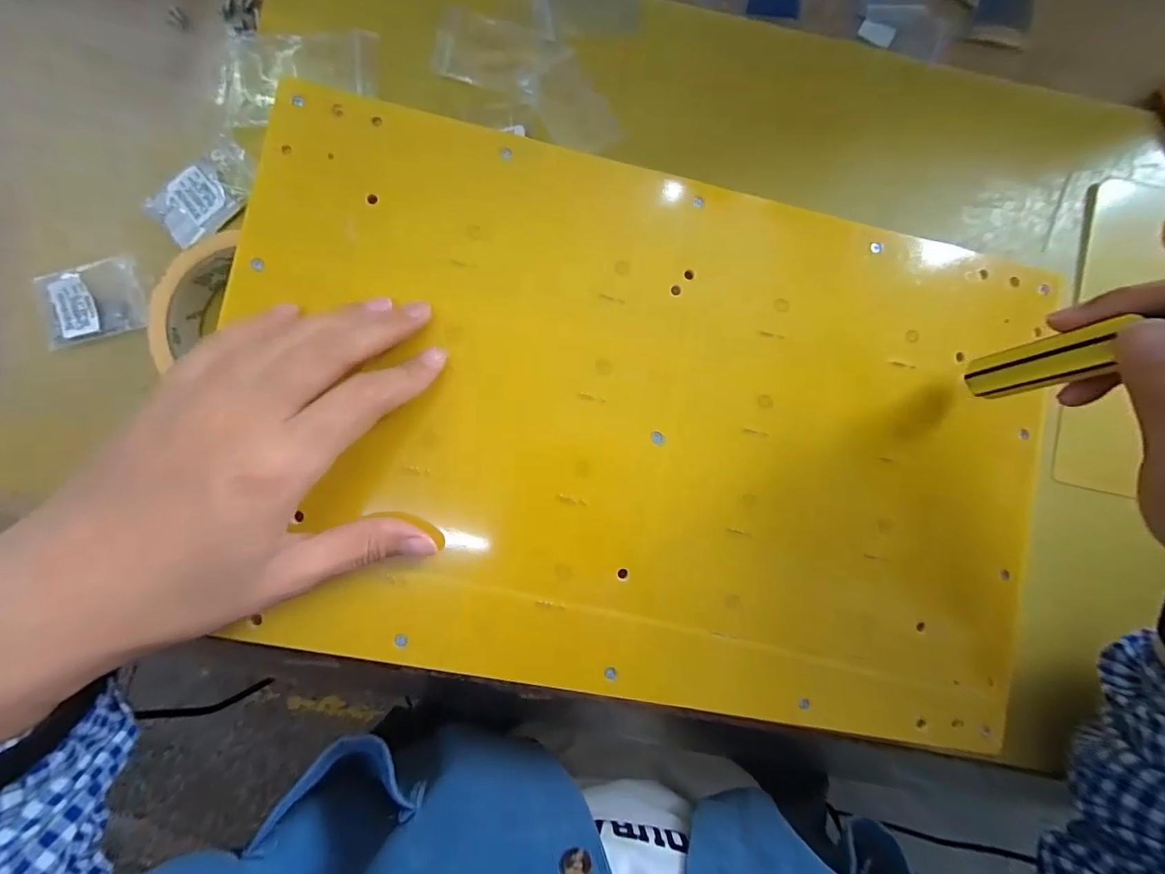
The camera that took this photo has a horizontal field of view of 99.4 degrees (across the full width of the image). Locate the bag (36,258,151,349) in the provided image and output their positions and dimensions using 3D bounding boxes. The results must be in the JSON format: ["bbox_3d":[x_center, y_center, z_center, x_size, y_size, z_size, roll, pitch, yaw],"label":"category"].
[{"bbox_3d":[-0.265,-0.073,0.267,0.058,0.009,0.038,-13,102,1],"label":"bag"}]

